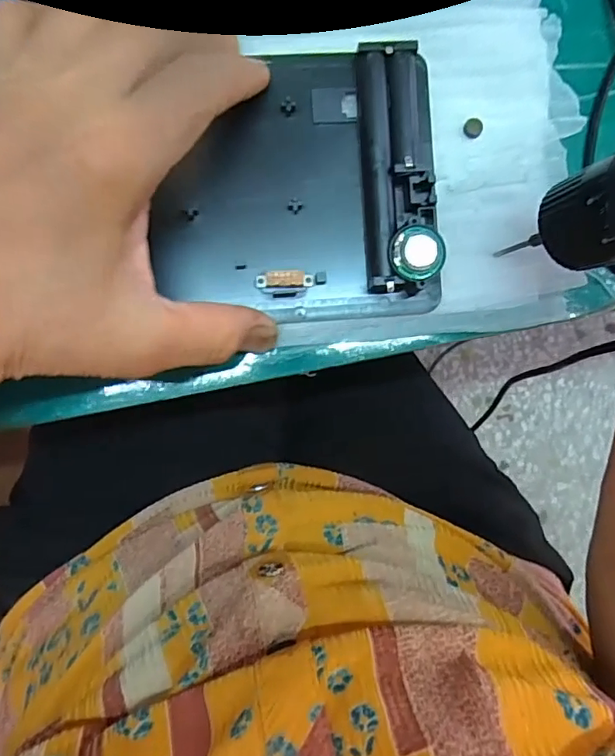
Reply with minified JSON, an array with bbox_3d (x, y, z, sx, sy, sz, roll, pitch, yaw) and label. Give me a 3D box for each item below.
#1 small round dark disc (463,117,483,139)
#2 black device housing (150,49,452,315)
[{"bbox_3d":[0.072,-0.109,0.233,0.008,0.004,0.008,0,88,-2],"label":"small round dark disc"},{"bbox_3d":[-0.004,-0.080,0.223,0.116,0.021,0.108,-4,88,-2],"label":"black device housing"}]

